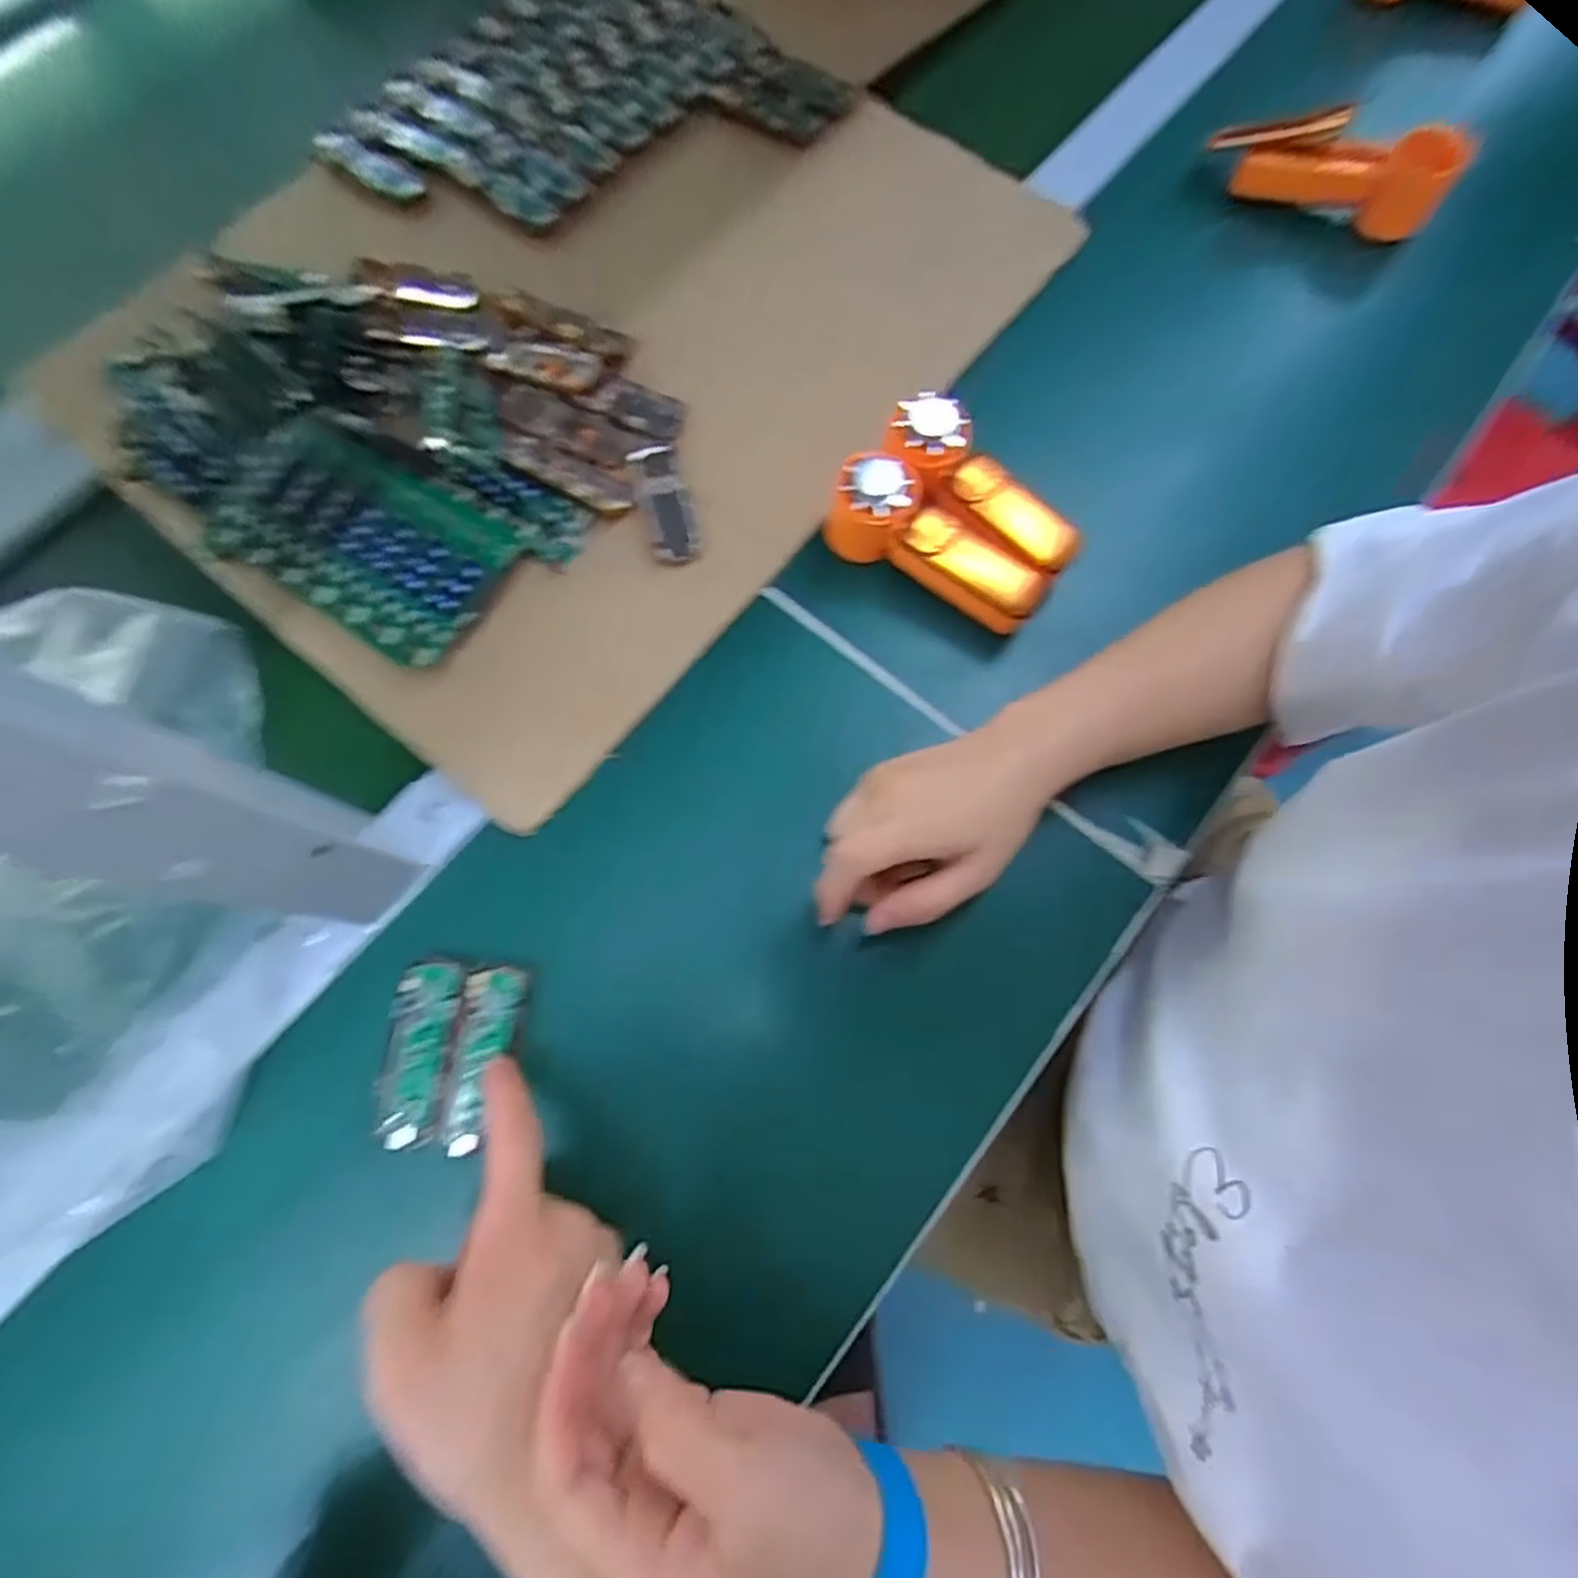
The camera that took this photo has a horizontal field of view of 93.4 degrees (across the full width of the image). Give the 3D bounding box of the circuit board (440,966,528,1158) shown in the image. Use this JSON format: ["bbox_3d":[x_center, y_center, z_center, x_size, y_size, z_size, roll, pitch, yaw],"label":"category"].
[{"bbox_3d":[-0.147,0.129,0.359,0.025,0.010,0.084,5,75,1],"label":"circuit board"}]

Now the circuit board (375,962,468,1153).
[{"bbox_3d":[-0.179,0.126,0.358,0.032,0.007,0.083,6,75,1],"label":"circuit board"}]

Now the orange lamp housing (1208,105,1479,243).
[{"bbox_3d":[0.369,-0.428,0.510,0.155,0.055,0.043,23,77,7],"label":"orange lamp housing"}]

